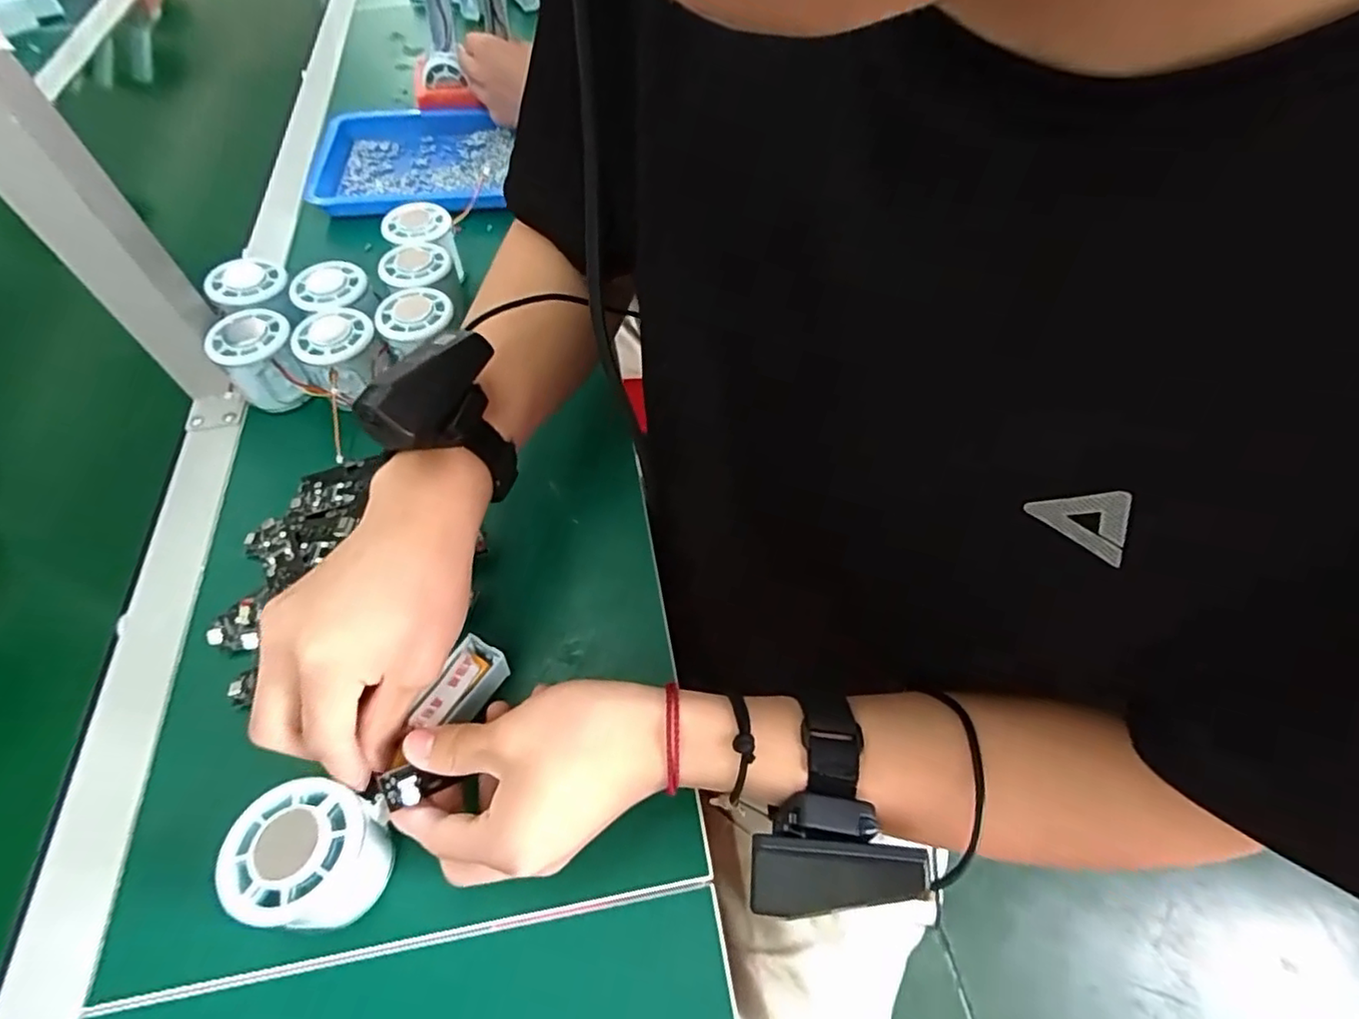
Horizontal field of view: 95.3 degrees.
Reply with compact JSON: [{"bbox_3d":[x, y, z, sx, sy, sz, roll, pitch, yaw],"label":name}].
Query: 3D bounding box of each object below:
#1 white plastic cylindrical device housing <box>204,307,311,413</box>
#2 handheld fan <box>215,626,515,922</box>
[{"bbox_3d":[-0.318,-0.112,0.479,0.053,0.062,0.057,0,56,0],"label":"white plastic cylindrical device housing"},{"bbox_3d":[-0.150,0.137,0.322,0.058,0.059,0.151,26,48,14],"label":"handheld fan"}]

